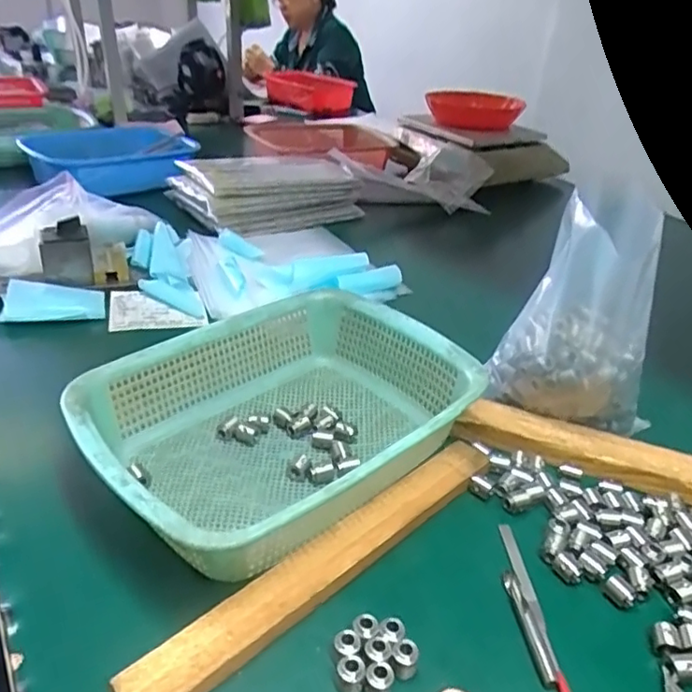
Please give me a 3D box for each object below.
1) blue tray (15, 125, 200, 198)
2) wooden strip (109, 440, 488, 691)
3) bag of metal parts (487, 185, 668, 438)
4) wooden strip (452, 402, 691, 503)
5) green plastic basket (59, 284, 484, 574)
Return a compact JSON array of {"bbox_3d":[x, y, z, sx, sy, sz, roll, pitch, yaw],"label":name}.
[{"bbox_3d":[-0.447,-0.350,1.129,0.276,0.079,0.264,-17,37,-30],"label":"blue tray"},{"bbox_3d":[-0.004,0.143,0.417,0.318,0.015,0.035,-25,41,-38],"label":"wooden strip"},{"bbox_3d":[0.206,-0.019,0.514,0.147,0.211,0.060,14,33,16],"label":"bag of metal parts"},{"bbox_3d":[0.310,0.116,0.494,0.429,0.015,0.045,15,33,17],"label":"wooden strip"},{"bbox_3d":[-0.050,0.059,0.490,0.291,0.075,0.217,-23,40,-37],"label":"green plastic basket"}]

